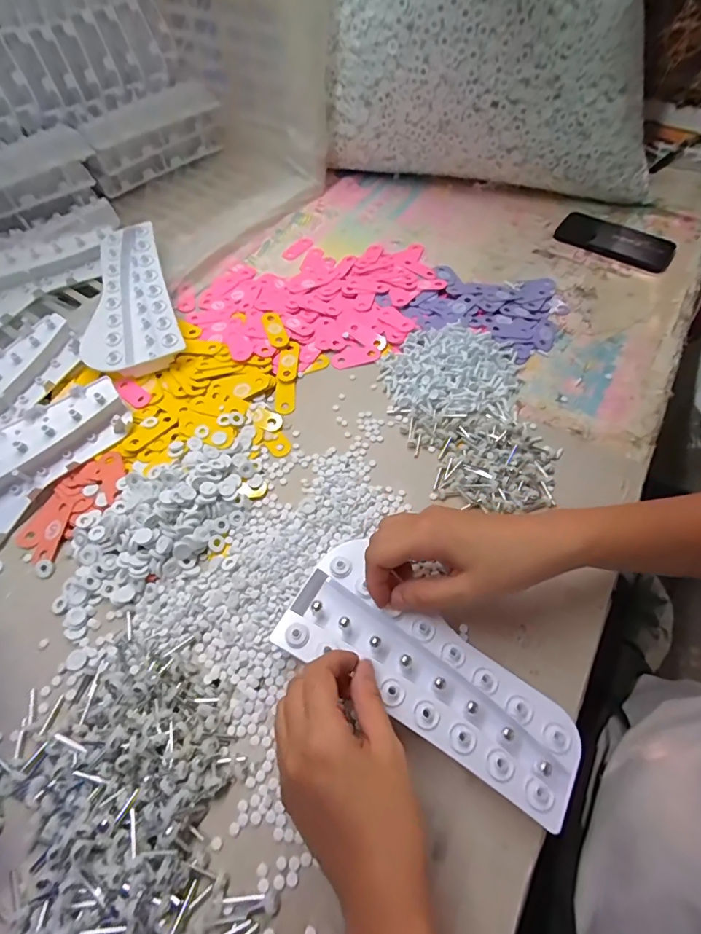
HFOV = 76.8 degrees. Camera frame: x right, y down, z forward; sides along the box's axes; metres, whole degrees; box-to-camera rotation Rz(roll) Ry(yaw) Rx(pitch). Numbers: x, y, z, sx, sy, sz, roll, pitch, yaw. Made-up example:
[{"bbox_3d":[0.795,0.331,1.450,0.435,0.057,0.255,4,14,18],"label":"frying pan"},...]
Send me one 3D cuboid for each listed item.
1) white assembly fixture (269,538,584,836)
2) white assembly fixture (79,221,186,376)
[{"bbox_3d":[0.056,0.158,0.340,0.228,0.030,0.094,30,63,23],"label":"white assembly fixture"},{"bbox_3d":[-0.288,-0.214,0.563,0.112,0.053,0.230,-18,60,-11],"label":"white assembly fixture"}]

